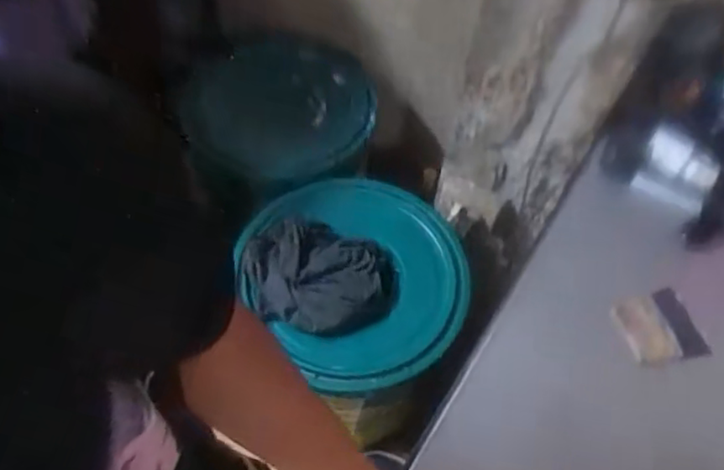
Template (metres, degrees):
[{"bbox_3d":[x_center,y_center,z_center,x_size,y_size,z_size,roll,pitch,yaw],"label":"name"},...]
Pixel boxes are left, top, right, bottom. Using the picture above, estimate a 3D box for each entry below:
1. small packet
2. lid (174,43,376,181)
[{"bbox_3d":[0.370,0.117,0.772,0.111,0.004,0.088,-9,71,-22],"label":"small packet"},{"bbox_3d":[-0.179,-0.260,1.327,0.411,0.275,0.030,-12,18,10],"label":"lid"}]

